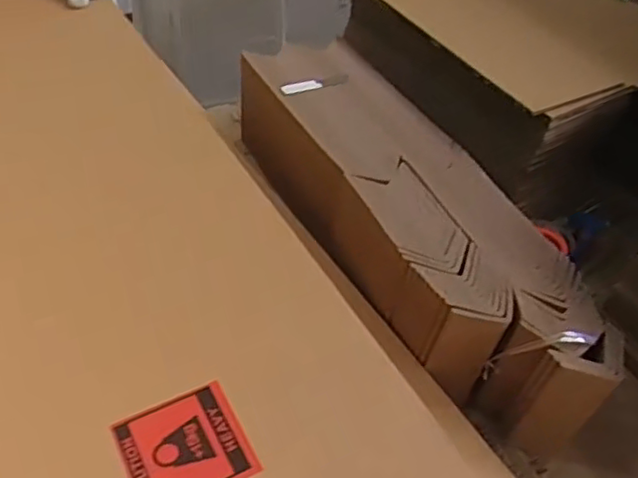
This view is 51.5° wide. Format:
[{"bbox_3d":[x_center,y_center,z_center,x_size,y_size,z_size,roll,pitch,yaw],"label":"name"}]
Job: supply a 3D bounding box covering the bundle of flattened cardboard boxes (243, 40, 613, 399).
[{"bbox_3d":[0.101,-0.049,0.883,0.183,0.147,0.630,-17,49,-21],"label":"bundle of flattened cardboard boxes"}]

